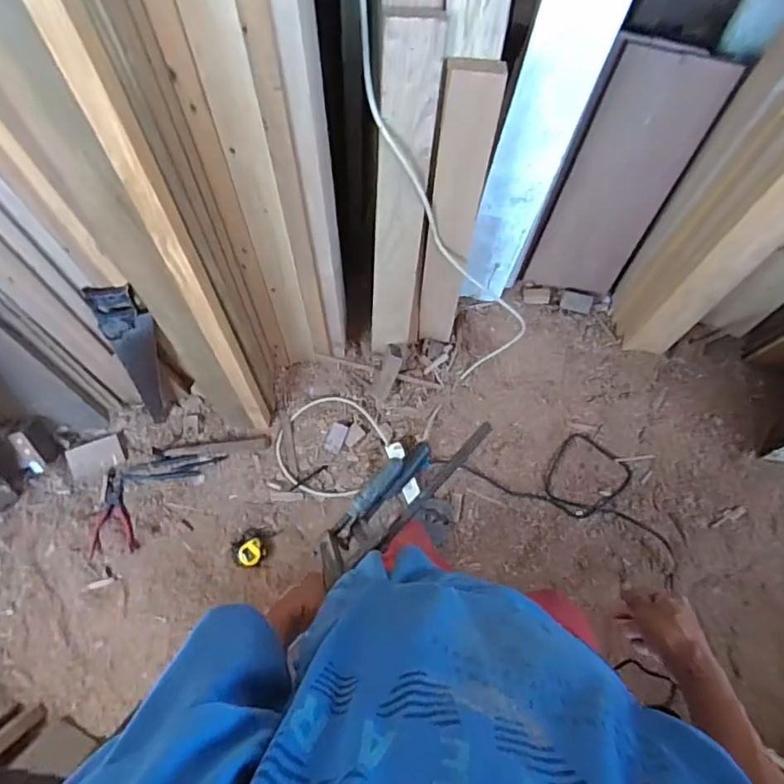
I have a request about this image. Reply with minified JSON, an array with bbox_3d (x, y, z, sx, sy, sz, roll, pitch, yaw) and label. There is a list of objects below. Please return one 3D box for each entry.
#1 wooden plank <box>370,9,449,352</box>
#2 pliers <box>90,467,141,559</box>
[{"bbox_3d":[0.015,-0.333,1.058,0.113,0.736,0.044,0,55,-2],"label":"wooden plank"},{"bbox_3d":[-0.695,0.302,1.327,0.112,0.013,0.212,0,81,0],"label":"pliers"}]

